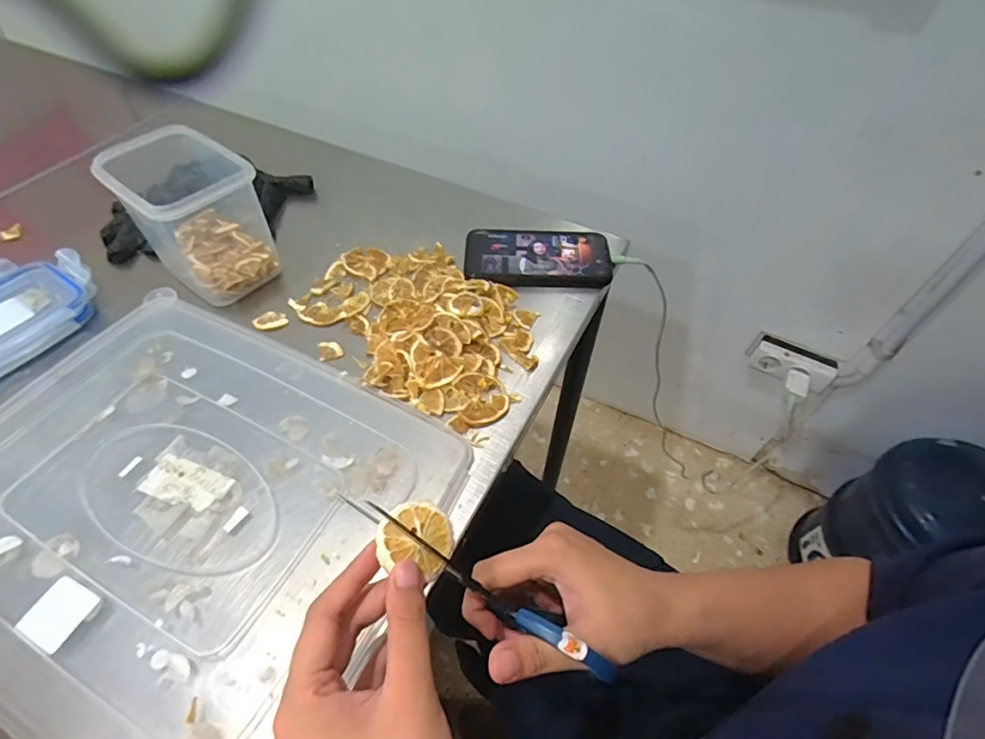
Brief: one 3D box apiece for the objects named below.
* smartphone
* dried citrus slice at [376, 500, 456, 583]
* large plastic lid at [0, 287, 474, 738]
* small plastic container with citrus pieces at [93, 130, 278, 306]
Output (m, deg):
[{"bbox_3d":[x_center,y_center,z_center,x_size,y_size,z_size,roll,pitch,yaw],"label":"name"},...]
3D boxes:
[{"bbox_3d":[0.048,-0.120,0.537,0.151,0.015,0.078,2,52,0],"label":"smartphone"},{"bbox_3d":[-0.040,0.089,0.271,0.040,0.005,0.037,12,59,-21],"label":"dried citrus slice"},{"bbox_3d":[-0.230,0.091,0.374,0.352,0.015,0.283,23,55,15],"label":"large plastic lid"},{"bbox_3d":[-0.280,-0.144,0.481,0.120,0.108,0.100,39,60,25],"label":"small plastic container with citrus pieces"}]

